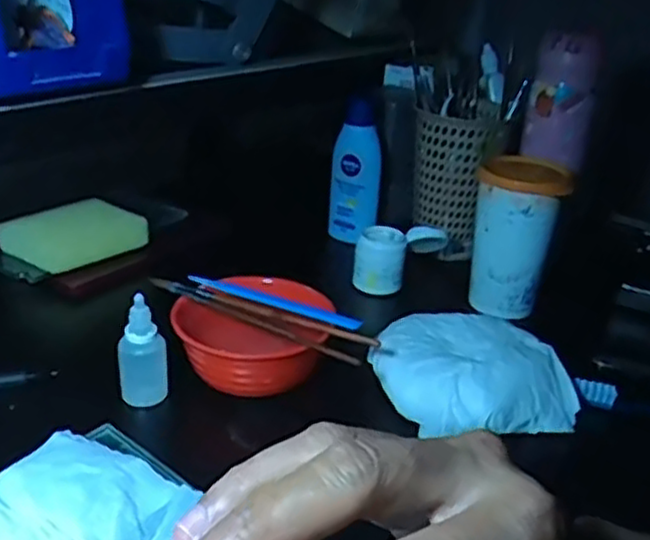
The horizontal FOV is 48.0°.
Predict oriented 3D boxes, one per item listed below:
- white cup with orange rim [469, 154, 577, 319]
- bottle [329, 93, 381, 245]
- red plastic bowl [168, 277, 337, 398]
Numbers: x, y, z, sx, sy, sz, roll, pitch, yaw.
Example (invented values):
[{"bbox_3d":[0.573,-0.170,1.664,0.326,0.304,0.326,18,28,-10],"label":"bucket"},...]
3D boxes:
[{"bbox_3d":[0.160,-0.028,0.620,0.067,0.122,0.061,4,26,-2],"label":"white cup with orange rim"},{"bbox_3d":[0.034,-0.103,0.738,0.053,0.149,0.034,20,30,29],"label":"bottle"},{"bbox_3d":[-0.052,0.046,0.511,0.107,0.047,0.090,4,26,-1],"label":"red plastic bowl"}]

